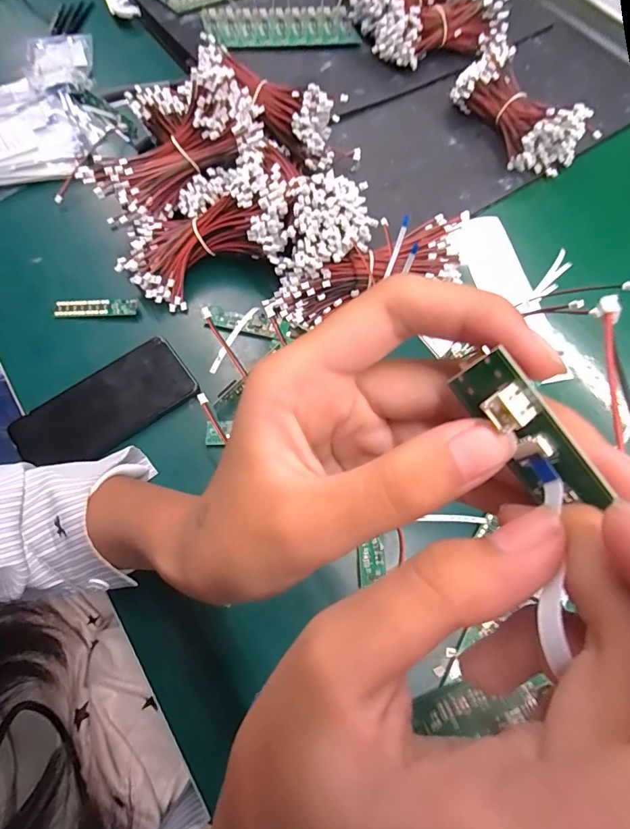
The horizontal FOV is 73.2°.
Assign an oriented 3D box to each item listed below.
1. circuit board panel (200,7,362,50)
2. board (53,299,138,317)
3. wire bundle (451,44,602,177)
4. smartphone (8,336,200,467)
[{"bbox_3d":[-0.044,-0.503,0.551,0.191,0.015,0.079,-12,69,-6],"label":"circuit board panel"},{"bbox_3d":[-0.215,-0.105,0.414,0.081,0.006,0.017,-3,70,-3],"label":"board"},{"bbox_3d":[0.238,-0.354,0.495,0.078,0.056,0.162,-30,72,-12],"label":"wire bundle"},{"bbox_3d":[-0.185,-0.005,0.379,0.152,0.007,0.070,-36,75,-13],"label":"smartphone"}]

